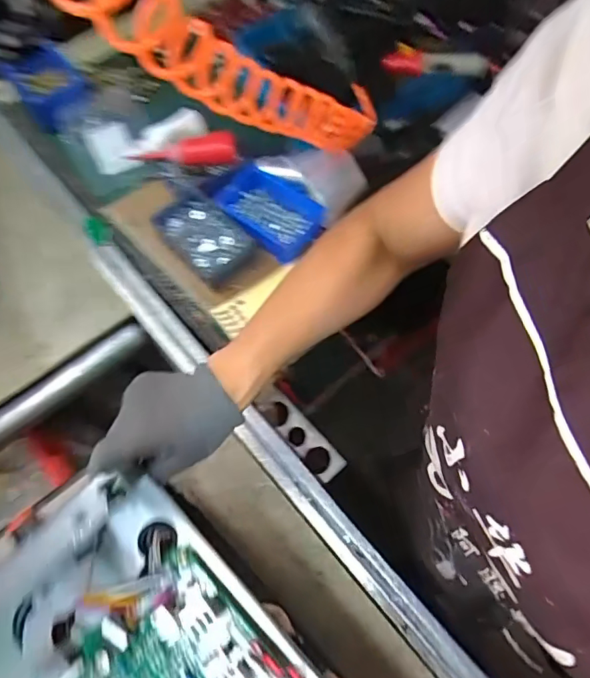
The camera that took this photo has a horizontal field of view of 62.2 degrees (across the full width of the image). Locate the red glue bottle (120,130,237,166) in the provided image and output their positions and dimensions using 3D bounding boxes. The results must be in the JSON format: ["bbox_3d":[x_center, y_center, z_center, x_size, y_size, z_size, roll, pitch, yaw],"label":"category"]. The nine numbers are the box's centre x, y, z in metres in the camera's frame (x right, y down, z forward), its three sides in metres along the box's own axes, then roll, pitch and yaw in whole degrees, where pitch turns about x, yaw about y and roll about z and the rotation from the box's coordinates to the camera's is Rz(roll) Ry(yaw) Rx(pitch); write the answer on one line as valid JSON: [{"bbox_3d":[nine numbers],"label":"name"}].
[{"bbox_3d":[-0.178,-0.292,0.767,0.175,0.046,0.047,-1,66,-2],"label":"red glue bottle"}]

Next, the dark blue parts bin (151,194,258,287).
[{"bbox_3d":[-0.134,-0.155,0.733,0.094,0.034,0.143,-40,73,-17],"label":"dark blue parts bin"}]

